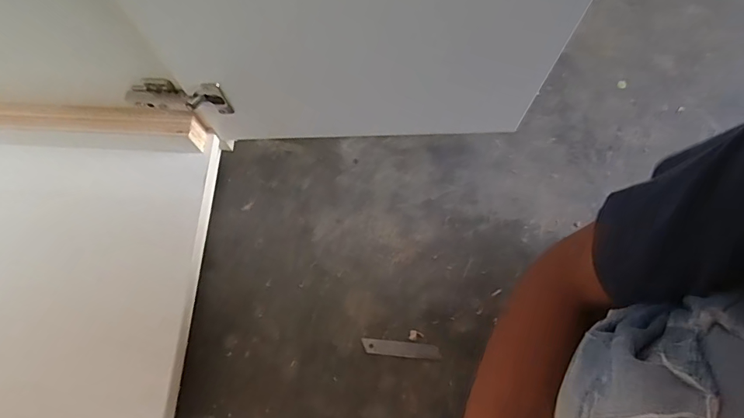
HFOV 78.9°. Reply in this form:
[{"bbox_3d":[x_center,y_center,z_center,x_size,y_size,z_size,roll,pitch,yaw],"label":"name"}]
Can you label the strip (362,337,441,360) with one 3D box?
[{"bbox_3d":[0.039,0.184,0.596,0.101,0.004,0.018,5,72,4],"label":"strip"}]

